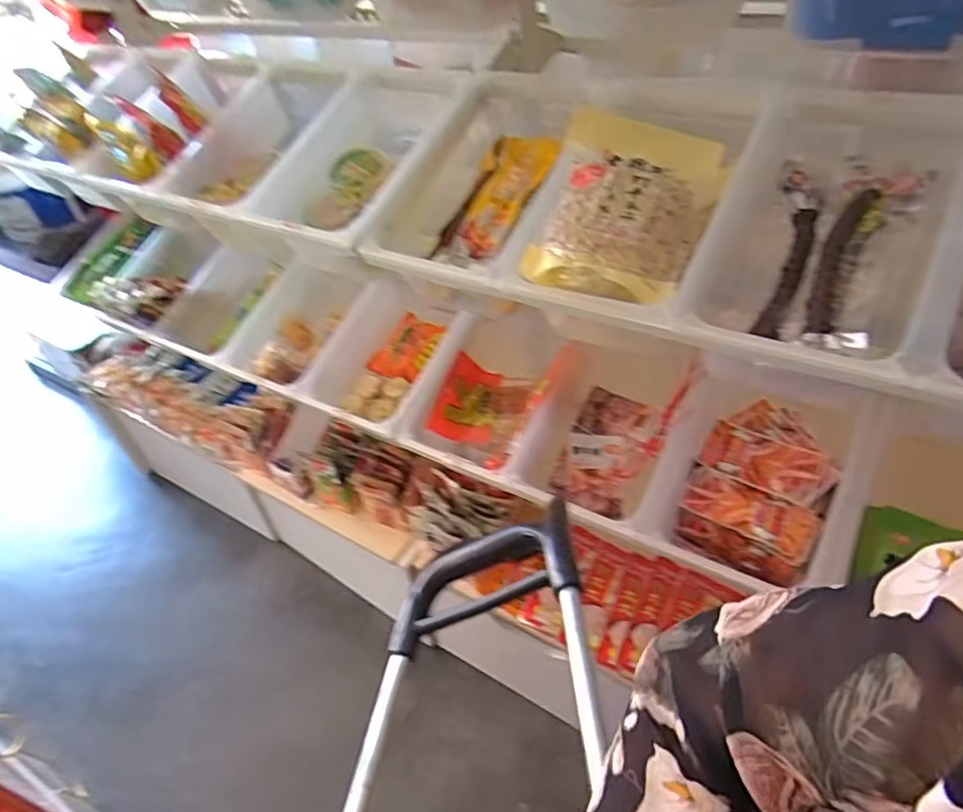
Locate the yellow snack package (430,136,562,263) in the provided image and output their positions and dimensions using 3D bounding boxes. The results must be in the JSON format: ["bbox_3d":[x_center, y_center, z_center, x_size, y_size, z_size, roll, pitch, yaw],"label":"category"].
[{"bbox_3d":[0.013,-0.258,0.806,0.105,0.041,0.200,23,76,29],"label":"yellow snack package"}]

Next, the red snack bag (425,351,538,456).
[{"bbox_3d":[0.000,-0.003,1.043,0.141,0.042,0.140,20,73,-3],"label":"red snack bag"}]

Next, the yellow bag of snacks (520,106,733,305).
[{"bbox_3d":[0.156,-0.223,0.669,0.164,0.106,0.235,13,47,20],"label":"yellow bag of snacks"}]

